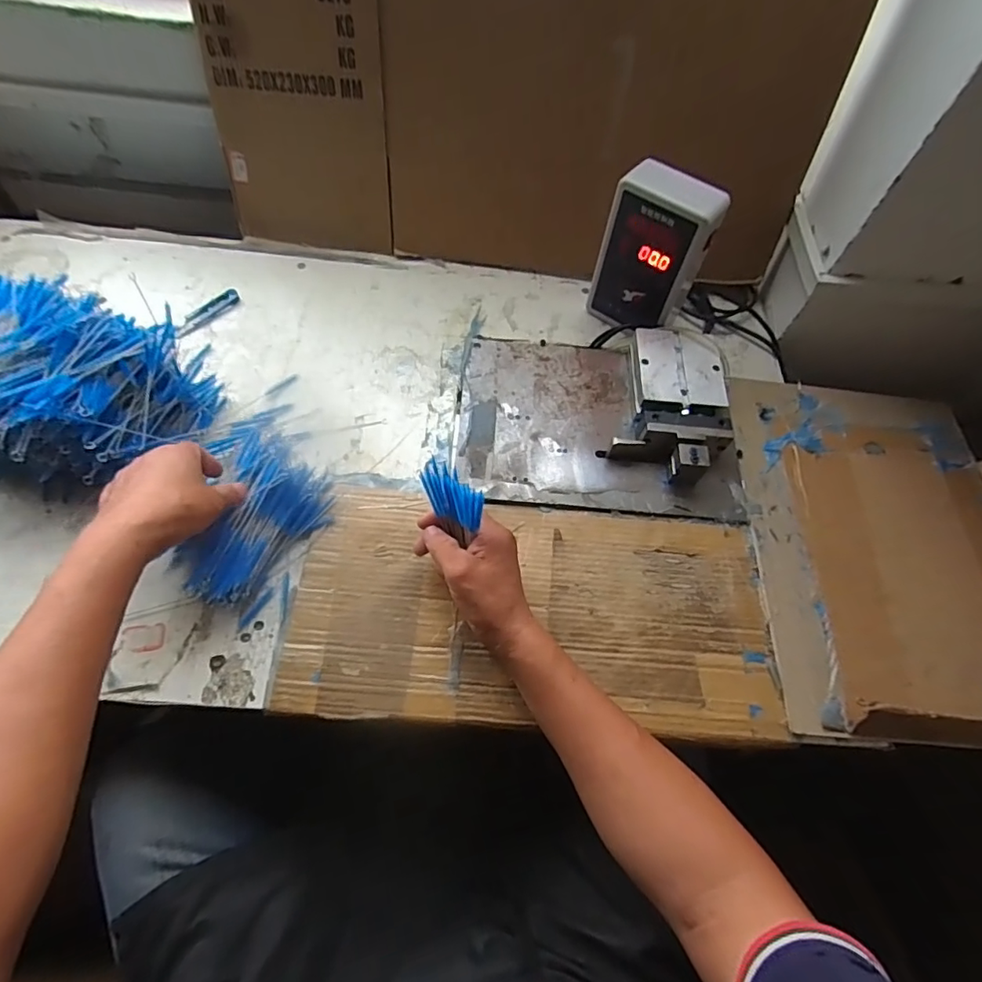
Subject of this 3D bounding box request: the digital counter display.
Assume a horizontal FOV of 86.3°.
[{"bbox_3d":[0.186,-0.273,0.616,0.114,0.177,0.054,33,64,14],"label":"digital counter display"}]

